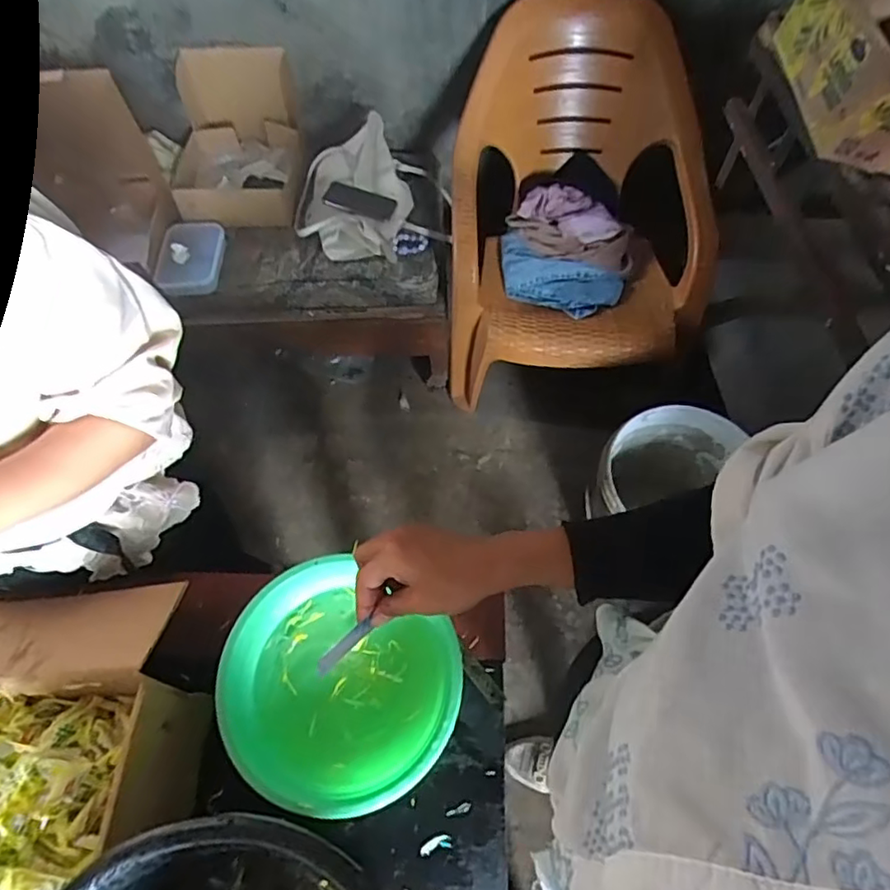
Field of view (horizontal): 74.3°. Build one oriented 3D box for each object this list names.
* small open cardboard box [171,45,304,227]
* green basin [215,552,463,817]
[{"bbox_3d":[-0.501,-0.707,1.381,0.307,0.248,0.352,-10,62,-3],"label":"small open cardboard box"},{"bbox_3d":[-0.105,0.244,0.594,0.224,0.081,0.208,-1,61,2],"label":"green basin"}]

